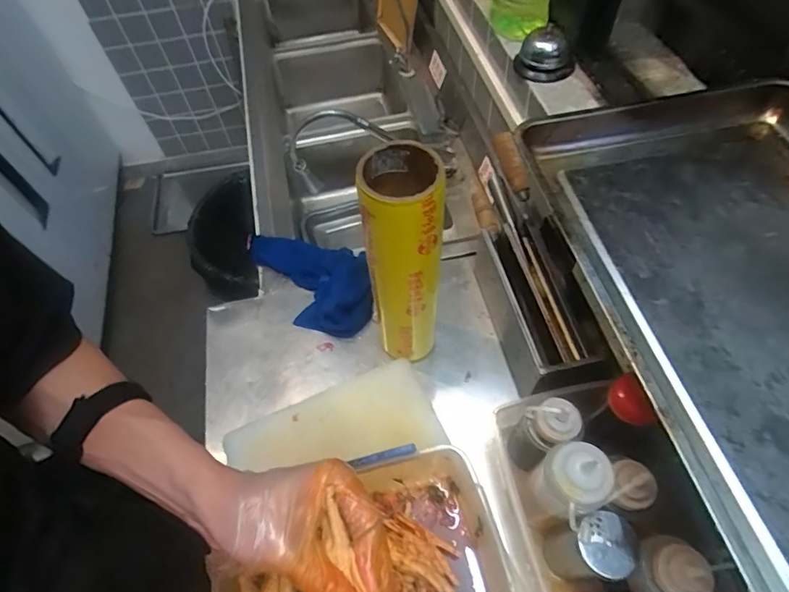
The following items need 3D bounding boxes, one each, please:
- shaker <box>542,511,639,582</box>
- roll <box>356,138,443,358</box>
[{"bbox_3d":[0.210,0.288,0.522,0.047,0.142,0.056,-12,57,-4],"label":"shaker"},{"bbox_3d":[0.011,-0.024,0.612,0.081,0.356,0.077,-1,56,1],"label":"roll"}]

